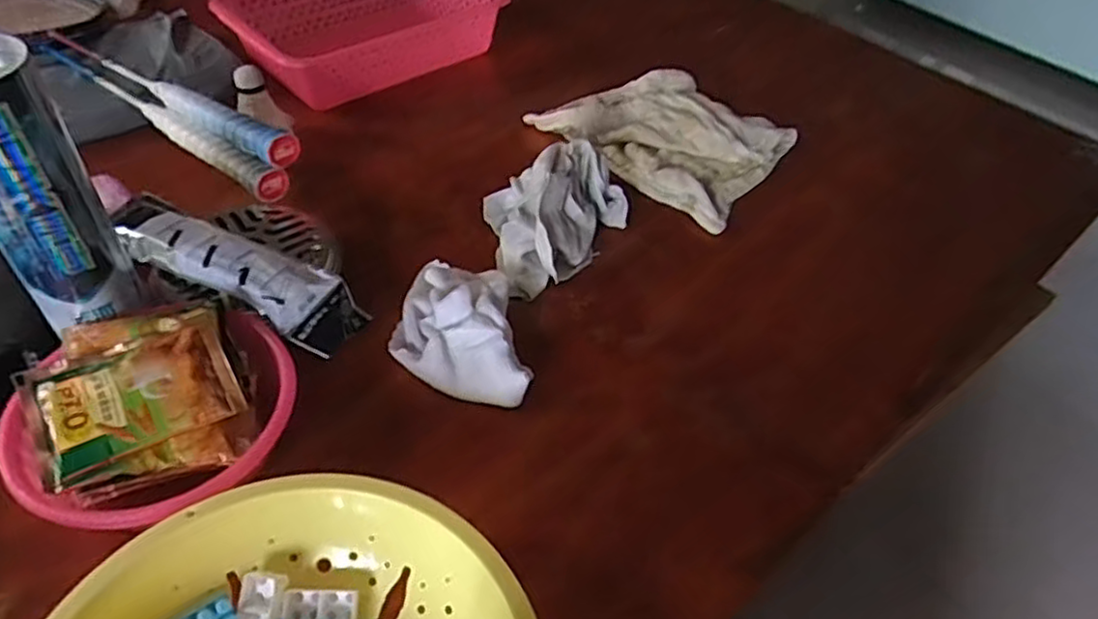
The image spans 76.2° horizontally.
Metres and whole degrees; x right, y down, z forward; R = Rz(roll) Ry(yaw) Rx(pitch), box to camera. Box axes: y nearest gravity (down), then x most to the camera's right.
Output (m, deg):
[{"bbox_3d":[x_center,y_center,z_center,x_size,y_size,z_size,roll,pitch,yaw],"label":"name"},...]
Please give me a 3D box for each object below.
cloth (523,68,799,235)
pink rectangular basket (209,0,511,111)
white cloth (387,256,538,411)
[{"bbox_3d":[0.135,-0.194,0.768,0.236,0.032,0.187,35,54,26],"label":"cloth"},{"bbox_3d":[-0.229,-0.350,0.863,0.305,0.075,0.203,-30,55,-28],"label":"pink rectangular basket"},{"bbox_3d":[-0.076,0.009,0.549,0.096,0.045,0.158,-9,48,-12],"label":"white cloth"}]

